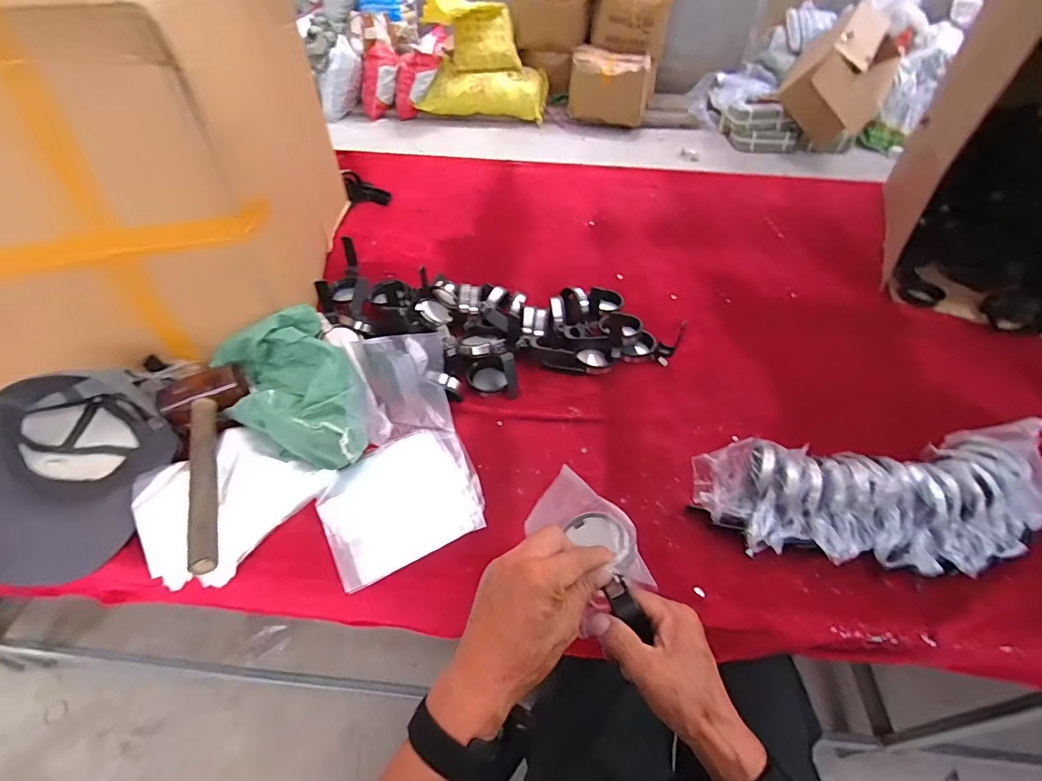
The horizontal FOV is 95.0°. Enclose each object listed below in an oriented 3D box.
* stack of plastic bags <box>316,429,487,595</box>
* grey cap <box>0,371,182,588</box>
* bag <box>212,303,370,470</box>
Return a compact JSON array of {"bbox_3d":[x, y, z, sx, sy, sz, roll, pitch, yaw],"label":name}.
[{"bbox_3d":[-0.145,0.131,0.591,0.186,0.014,0.162,-22,52,-21],"label":"stack of plastic bags"},{"bbox_3d":[-0.504,0.083,0.548,0.152,0.162,0.224,-12,49,-13],"label":"grey cap"},{"bbox_3d":[-0.281,0.015,0.609,0.162,0.125,0.242,-21,52,-21],"label":"bag"}]

